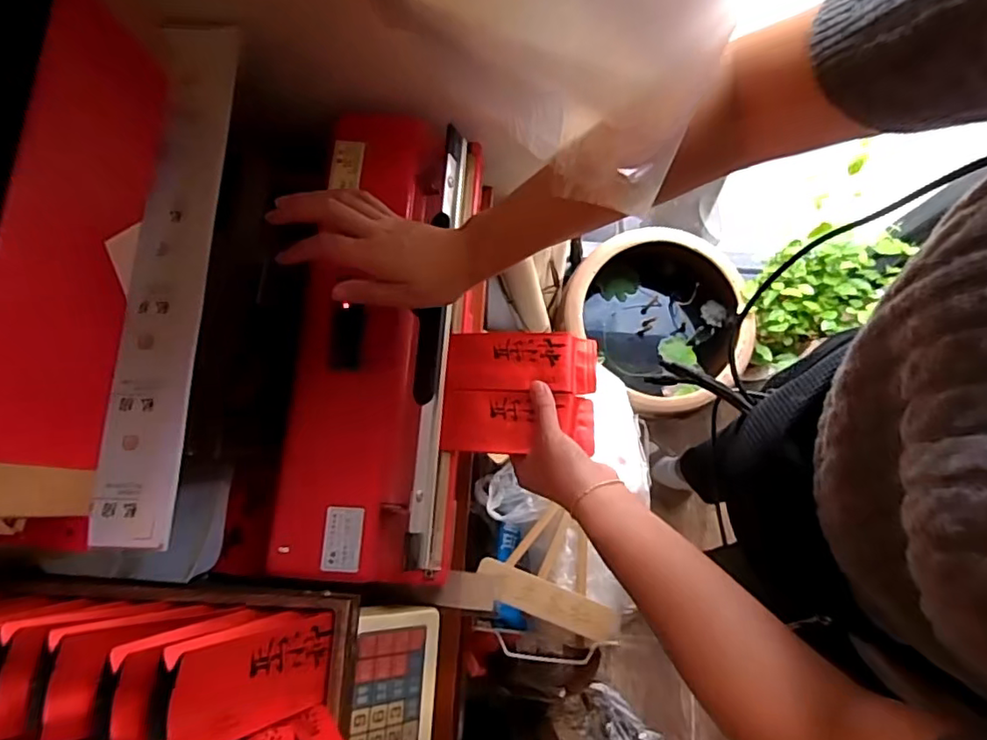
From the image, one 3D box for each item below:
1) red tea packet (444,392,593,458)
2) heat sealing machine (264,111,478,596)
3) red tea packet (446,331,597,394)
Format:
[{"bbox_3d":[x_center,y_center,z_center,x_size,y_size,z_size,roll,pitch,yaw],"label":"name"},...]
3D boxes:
[{"bbox_3d":[0.021,0.044,0.510,0.133,0.012,0.054,-2,75,1],"label":"red tea packet"},{"bbox_3d":[-0.103,-0.031,0.534,0.163,0.095,0.422,3,71,-1],"label":"heat sealing machine"},{"bbox_3d":[0.026,-0.007,0.520,0.131,0.018,0.053,0,75,3],"label":"red tea packet"}]

